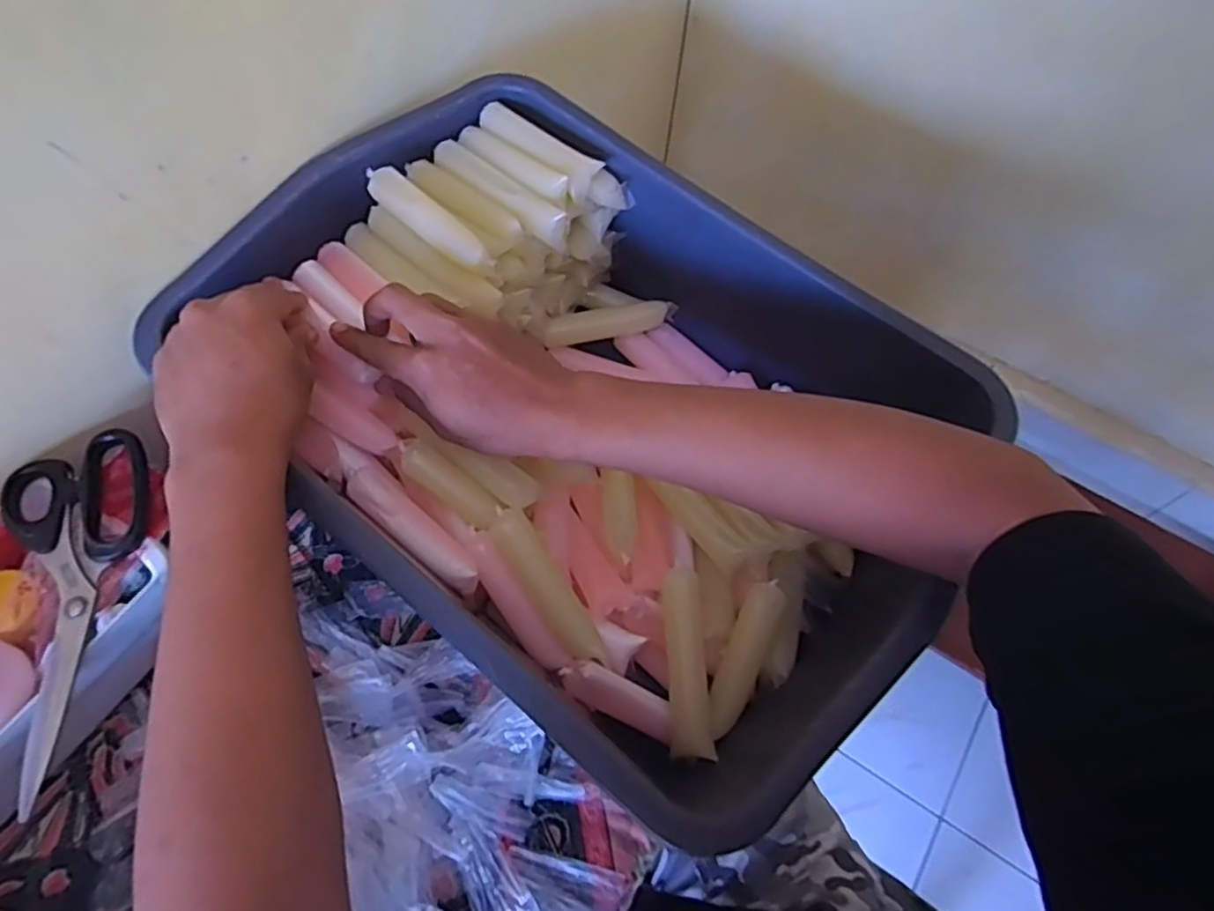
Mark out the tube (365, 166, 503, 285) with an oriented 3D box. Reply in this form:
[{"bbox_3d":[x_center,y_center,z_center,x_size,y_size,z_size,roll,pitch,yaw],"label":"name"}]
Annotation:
[{"bbox_3d":[-0.125,-0.167,0.503,0.120,0.020,0.025,38,69,14],"label":"tube"}]

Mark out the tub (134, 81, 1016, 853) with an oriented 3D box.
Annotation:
[{"bbox_3d":[-0.018,-0.033,0.503,0.489,0.132,0.345,38,69,14],"label":"tub"}]

